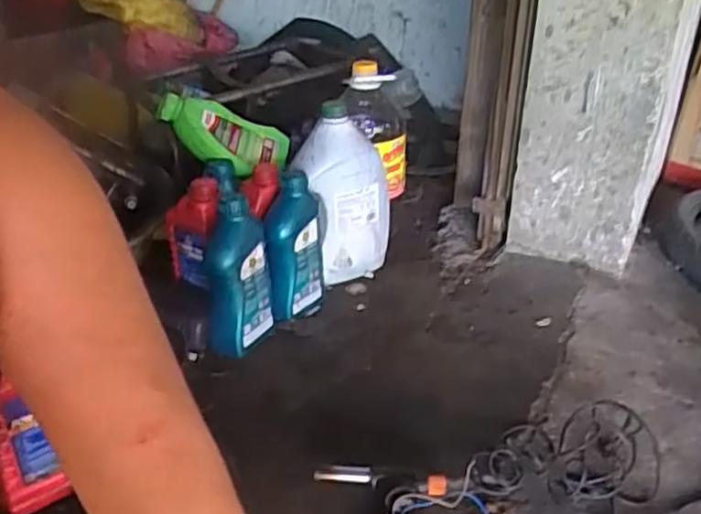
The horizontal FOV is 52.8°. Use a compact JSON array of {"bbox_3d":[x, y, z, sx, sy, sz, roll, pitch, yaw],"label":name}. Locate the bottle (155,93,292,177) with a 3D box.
[{"bbox_3d":[-0.218,-0.205,1.235,0.235,0.093,0.093,19,19,-31],"label":"bottle"}]

